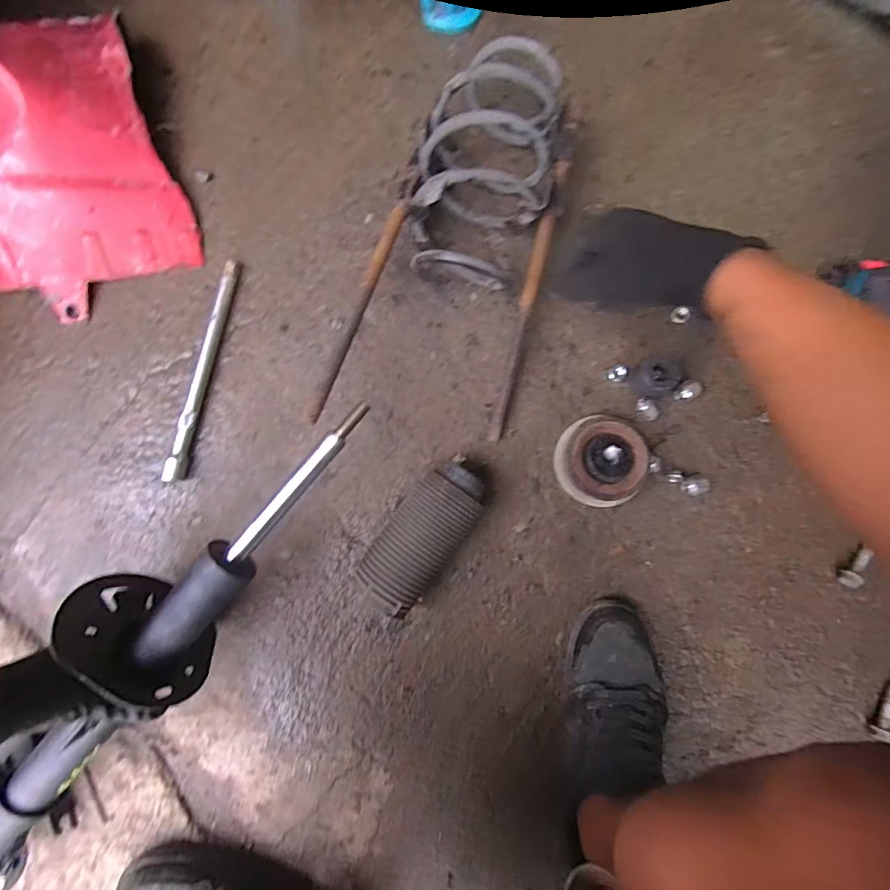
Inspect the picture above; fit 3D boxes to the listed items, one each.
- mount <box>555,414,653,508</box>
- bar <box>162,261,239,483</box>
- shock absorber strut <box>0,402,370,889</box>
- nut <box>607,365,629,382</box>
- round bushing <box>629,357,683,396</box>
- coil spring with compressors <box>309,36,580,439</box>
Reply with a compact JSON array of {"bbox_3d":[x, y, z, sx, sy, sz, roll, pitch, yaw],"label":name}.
[{"bbox_3d":[0.175,0.018,0.525,0.094,0.054,0.099,5,85,-3],"label":"mount"},{"bbox_3d":[-0.269,-0.082,0.526,0.015,0.020,0.249,13,85,-2],"label":"bar"},{"bbox_3d":[-0.285,0.168,0.449,0.139,0.142,0.544,38,85,0],"label":"shock absorber strut"},{"bbox_3d":[0.203,-0.083,0.552,0.023,0.010,0.019,-27,88,-5],"label":"nut"},{"bbox_3d":[0.235,-0.076,0.533,0.045,0.045,0.043,-17,87,-4],"label":"round bushing"},{"bbox_3d":[0.018,-0.204,0.493,0.183,0.121,0.402,15,85,-2],"label":"coil spring with compressors"}]

